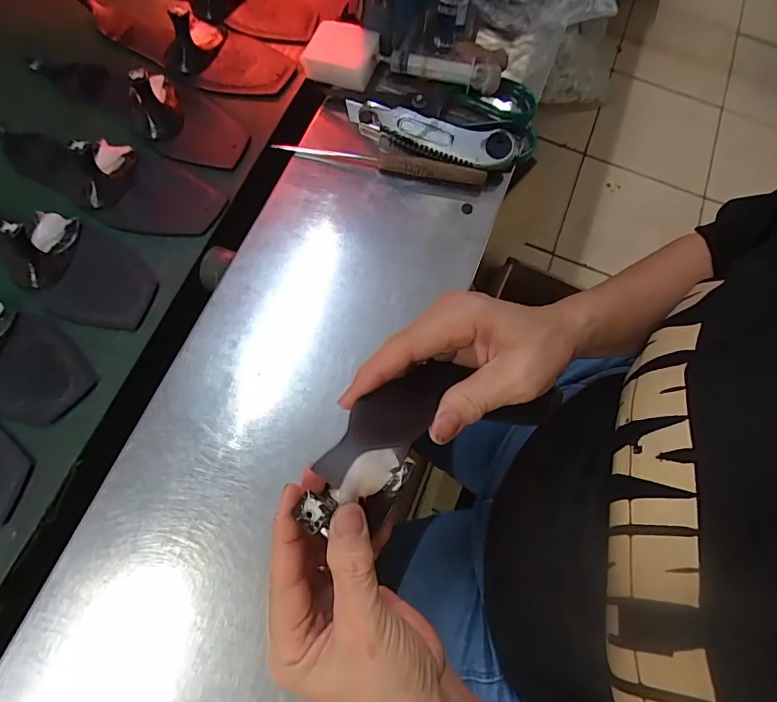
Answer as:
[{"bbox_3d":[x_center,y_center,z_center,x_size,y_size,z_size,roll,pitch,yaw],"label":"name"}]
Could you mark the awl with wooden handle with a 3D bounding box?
[{"bbox_3d":[-0.007,-0.175,0.423,0.194,0.019,0.016,8,73,-1],"label":"awl with wooden handle"}]

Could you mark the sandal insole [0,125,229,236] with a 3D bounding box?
[{"bbox_3d":[-0.265,-0.168,0.412,0.233,0.049,0.082,25,71,4],"label":"sandal insole"}]

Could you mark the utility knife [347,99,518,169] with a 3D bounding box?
[{"bbox_3d":[0.036,-0.205,0.427,0.163,0.020,0.033,22,73,3],"label":"utility knife"}]

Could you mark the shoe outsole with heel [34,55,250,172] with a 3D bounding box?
[{"bbox_3d":[-0.238,-0.252,0.440,0.234,0.038,0.079,33,72,7],"label":"shoe outsole with heel"}]

